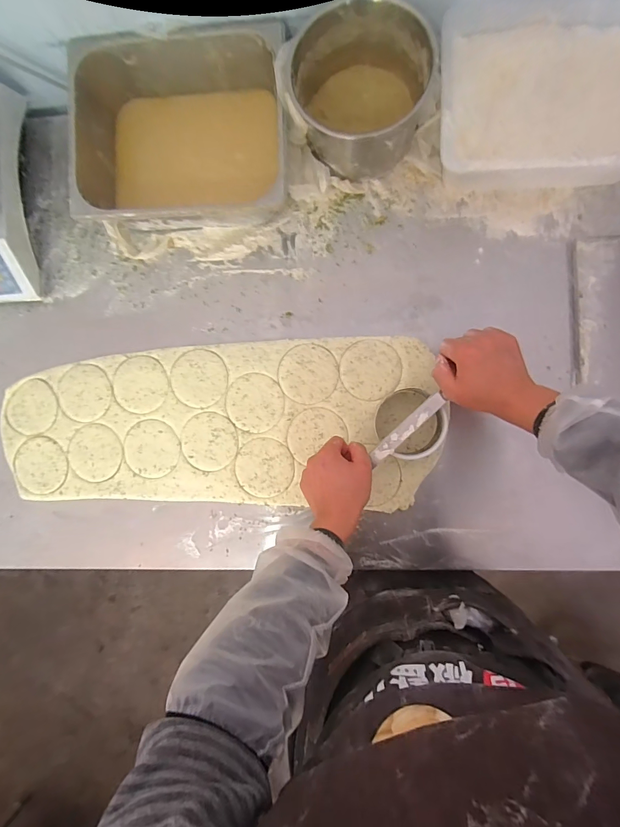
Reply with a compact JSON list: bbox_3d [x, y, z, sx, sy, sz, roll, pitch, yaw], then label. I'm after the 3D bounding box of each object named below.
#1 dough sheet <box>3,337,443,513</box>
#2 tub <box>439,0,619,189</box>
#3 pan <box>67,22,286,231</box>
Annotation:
[{"bbox_3d":[-0.162,0.013,0.631,0.701,0.017,0.265,0,88,5],"label":"dough sheet"},{"bbox_3d":[0.341,-0.448,0.555,0.311,0.096,0.253,5,88,6],"label":"tub"},{"bbox_3d":[-0.192,-0.419,0.598,0.314,0.109,0.255,0,88,5],"label":"pan"}]

